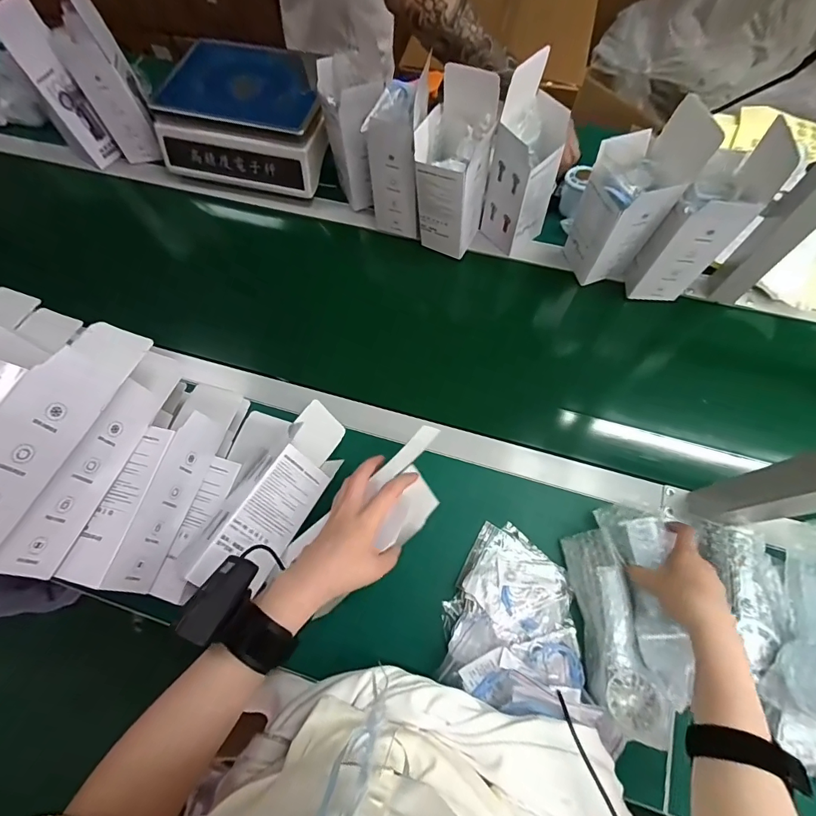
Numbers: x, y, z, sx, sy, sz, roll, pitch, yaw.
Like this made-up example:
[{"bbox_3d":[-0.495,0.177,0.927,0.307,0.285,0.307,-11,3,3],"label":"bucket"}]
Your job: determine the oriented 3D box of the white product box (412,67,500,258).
[{"bbox_3d":[0.062,-0.325,0.603,0.081,0.219,0.075,29,74,11],"label":"white product box"}]

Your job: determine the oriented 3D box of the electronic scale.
[{"bbox_3d":[-0.265,-0.512,0.751,0.280,0.115,0.229,16,72,8],"label":"electronic scale"}]

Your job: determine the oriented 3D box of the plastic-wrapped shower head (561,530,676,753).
[{"bbox_3d":[0.219,0.238,0.464,0.060,0.071,0.197,-6,57,0],"label":"plastic-wrapped shower head"}]

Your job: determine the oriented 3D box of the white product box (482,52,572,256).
[{"bbox_3d":[0.166,-0.334,0.599,0.079,0.221,0.081,-38,74,-11],"label":"white product box"}]

